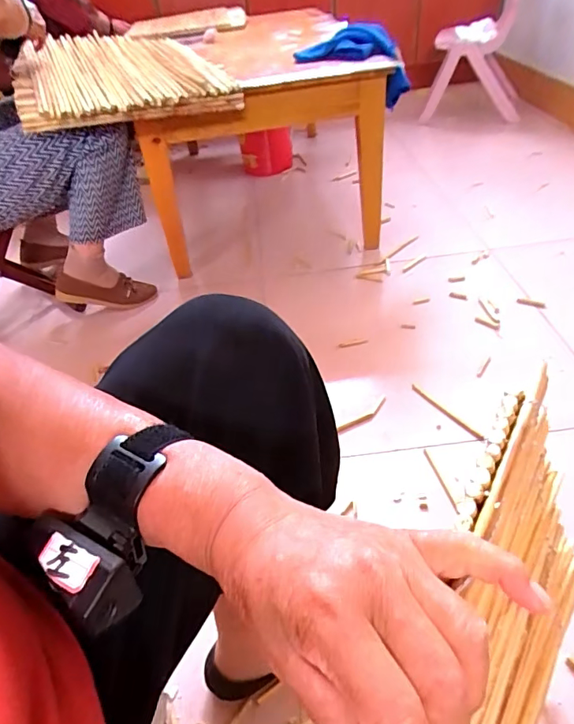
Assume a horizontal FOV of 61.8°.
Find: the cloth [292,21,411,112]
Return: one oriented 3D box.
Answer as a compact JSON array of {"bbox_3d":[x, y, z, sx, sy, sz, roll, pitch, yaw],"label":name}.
[{"bbox_3d":[0.132,-0.620,1.015,0.220,0.128,0.204,-3,43,5],"label":"cloth"}]

